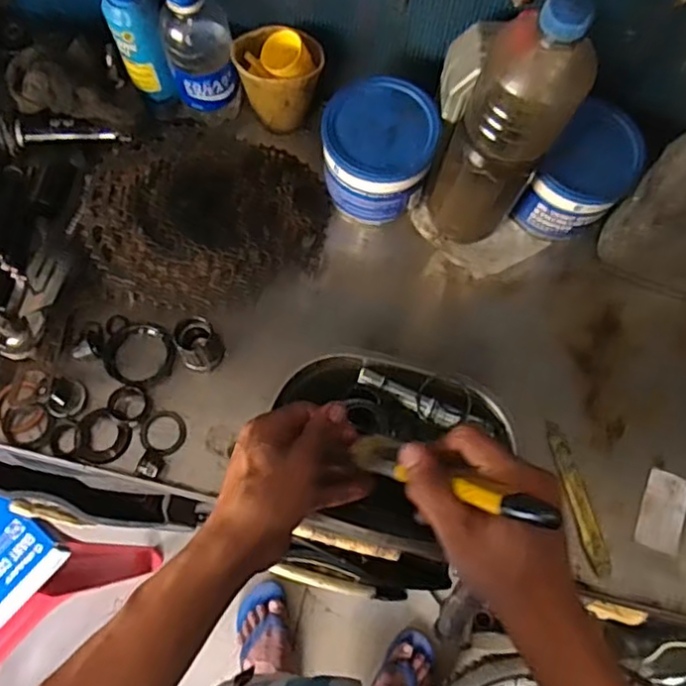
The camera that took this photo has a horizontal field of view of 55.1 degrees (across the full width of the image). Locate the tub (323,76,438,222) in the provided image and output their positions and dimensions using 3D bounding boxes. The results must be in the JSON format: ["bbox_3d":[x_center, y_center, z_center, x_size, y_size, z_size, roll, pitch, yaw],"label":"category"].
[{"bbox_3d":[0.032,-0.171,0.621,0.097,0.113,0.096,0,71,-1],"label":"tub"}]

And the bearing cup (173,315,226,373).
[{"bbox_3d":[-0.127,0.002,0.578,0.038,0.052,0.034,6,71,1],"label":"bearing cup"}]

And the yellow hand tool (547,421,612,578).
[{"bbox_3d":[0.202,0.133,0.571,0.018,0.014,0.131,-11,71,-5],"label":"yellow hand tool"}]

